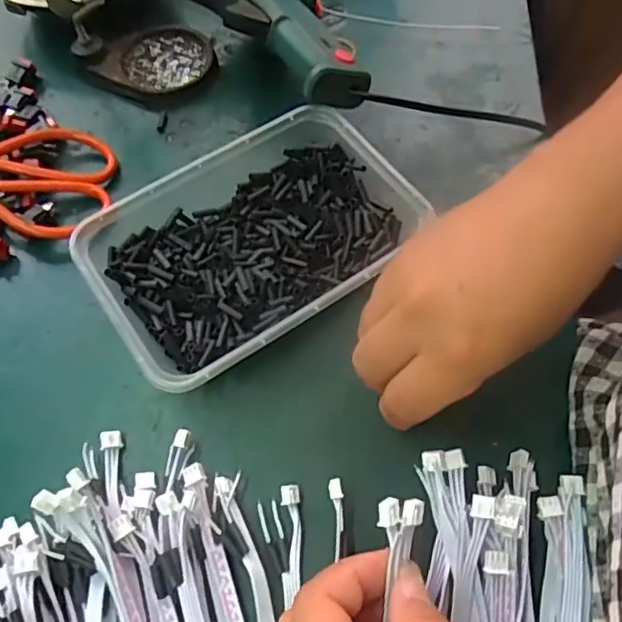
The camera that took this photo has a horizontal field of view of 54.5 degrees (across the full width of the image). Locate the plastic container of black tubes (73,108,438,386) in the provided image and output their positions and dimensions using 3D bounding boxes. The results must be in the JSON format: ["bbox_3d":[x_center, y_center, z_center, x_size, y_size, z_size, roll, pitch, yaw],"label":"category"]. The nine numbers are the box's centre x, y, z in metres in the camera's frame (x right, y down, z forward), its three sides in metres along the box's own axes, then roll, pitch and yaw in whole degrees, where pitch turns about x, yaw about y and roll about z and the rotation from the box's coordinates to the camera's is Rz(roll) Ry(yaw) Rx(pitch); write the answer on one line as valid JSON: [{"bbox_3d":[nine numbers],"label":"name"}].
[{"bbox_3d":[-0.030,-0.035,0.322,0.164,0.036,0.111,-31,67,-15],"label":"plastic container of black tubes"}]

